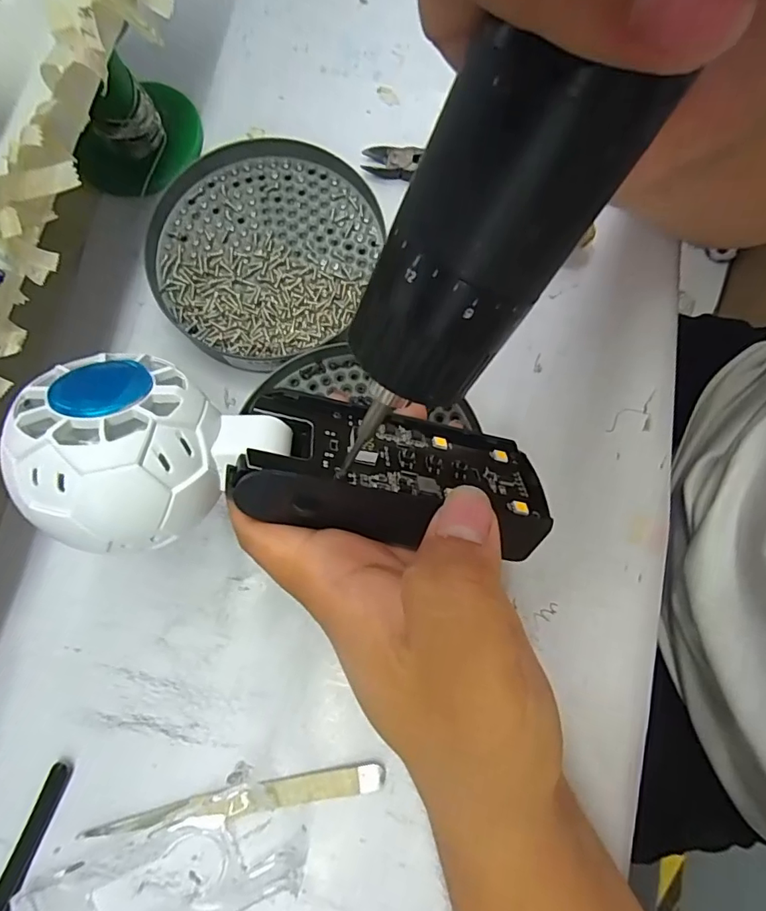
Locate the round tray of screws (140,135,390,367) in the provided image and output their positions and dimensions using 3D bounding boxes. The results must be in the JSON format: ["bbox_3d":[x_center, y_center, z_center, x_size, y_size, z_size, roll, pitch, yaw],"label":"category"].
[{"bbox_3d":[-0.061,-0.100,0.254,0.109,0.015,0.113,0,80,0],"label":"round tray of screws"}]

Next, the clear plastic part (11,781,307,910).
[{"bbox_3d":[-0.089,0.174,0.207,0.110,0.004,0.045,-21,81,-4],"label":"clear plastic part"}]

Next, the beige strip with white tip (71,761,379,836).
[{"bbox_3d":[-0.062,0.145,0.212,0.123,0.004,0.011,-10,80,-2],"label":"beige strip with white tip"}]

